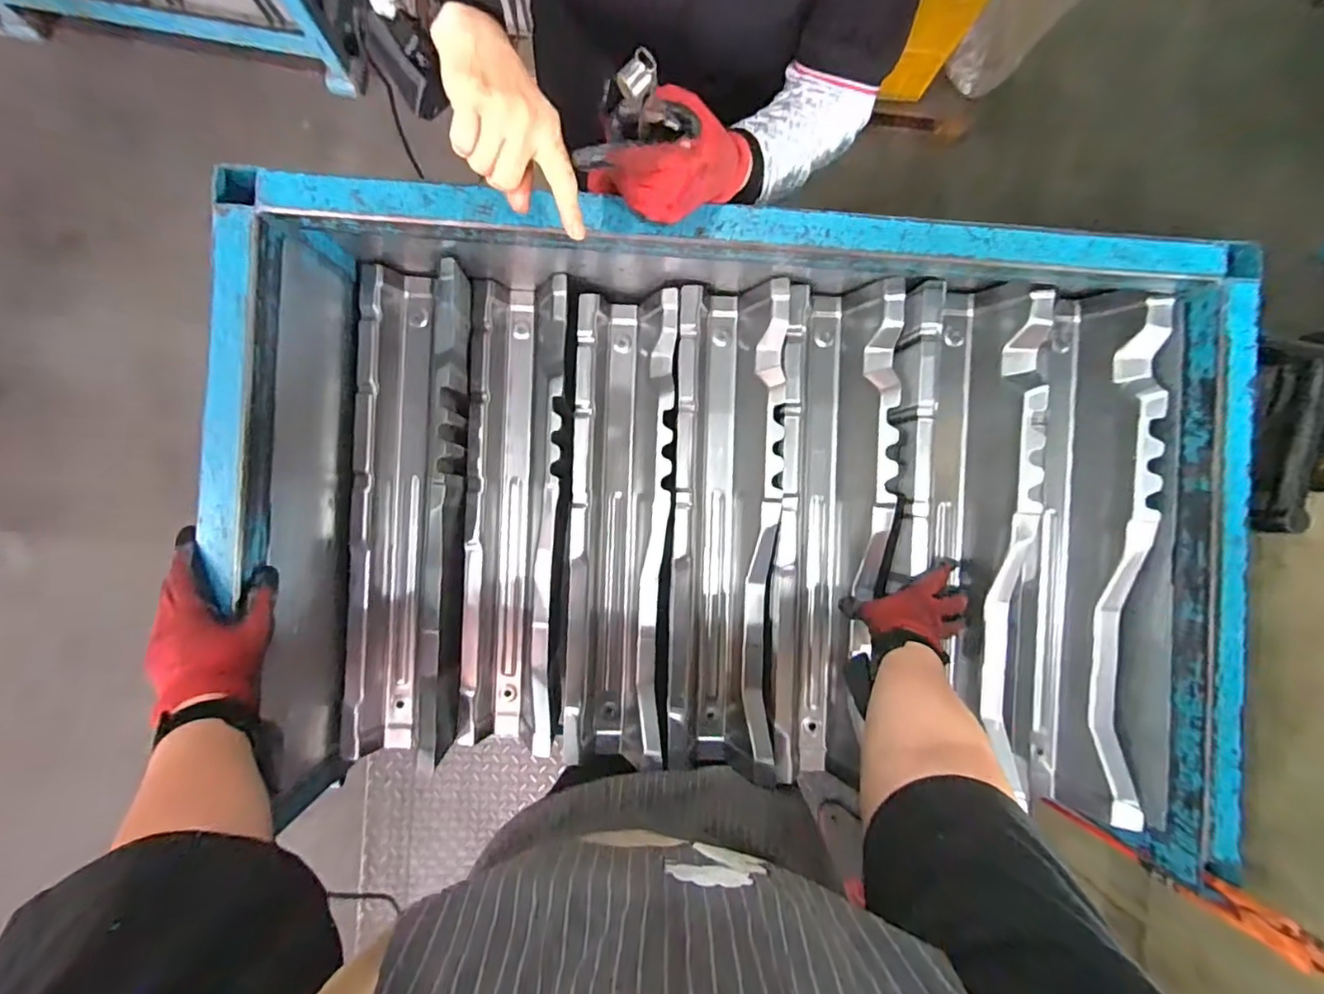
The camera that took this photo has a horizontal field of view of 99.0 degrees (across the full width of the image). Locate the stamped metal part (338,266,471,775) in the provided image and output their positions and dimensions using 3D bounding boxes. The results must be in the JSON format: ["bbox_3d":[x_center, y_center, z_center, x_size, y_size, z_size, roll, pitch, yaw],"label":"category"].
[{"bbox_3d":[-0.314,0.020,0.694,0.135,0.066,0.594,3,90,-3],"label":"stamped metal part"}]

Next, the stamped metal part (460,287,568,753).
[{"bbox_3d":[-0.195,0.025,0.742,0.130,0.085,0.598,3,90,-3],"label":"stamped metal part"}]

